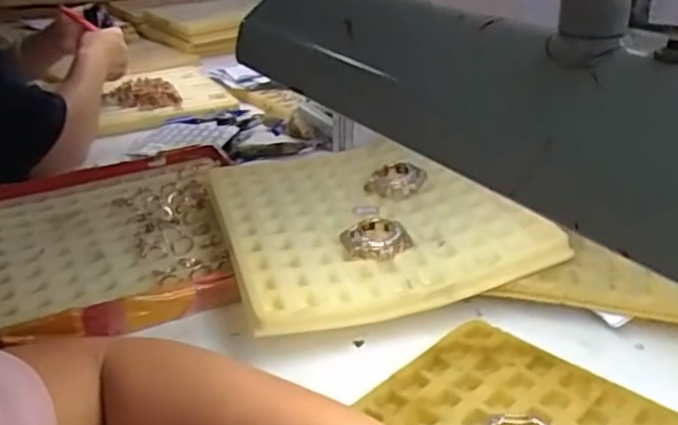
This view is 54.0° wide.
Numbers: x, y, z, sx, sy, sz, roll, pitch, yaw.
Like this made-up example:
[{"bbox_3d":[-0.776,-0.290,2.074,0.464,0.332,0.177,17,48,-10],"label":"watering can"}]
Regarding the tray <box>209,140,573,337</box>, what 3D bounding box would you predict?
[{"bbox_3d":[0.020,-0.001,0.600,0.249,0.024,0.256,-12,34,-15],"label":"tray"}]

